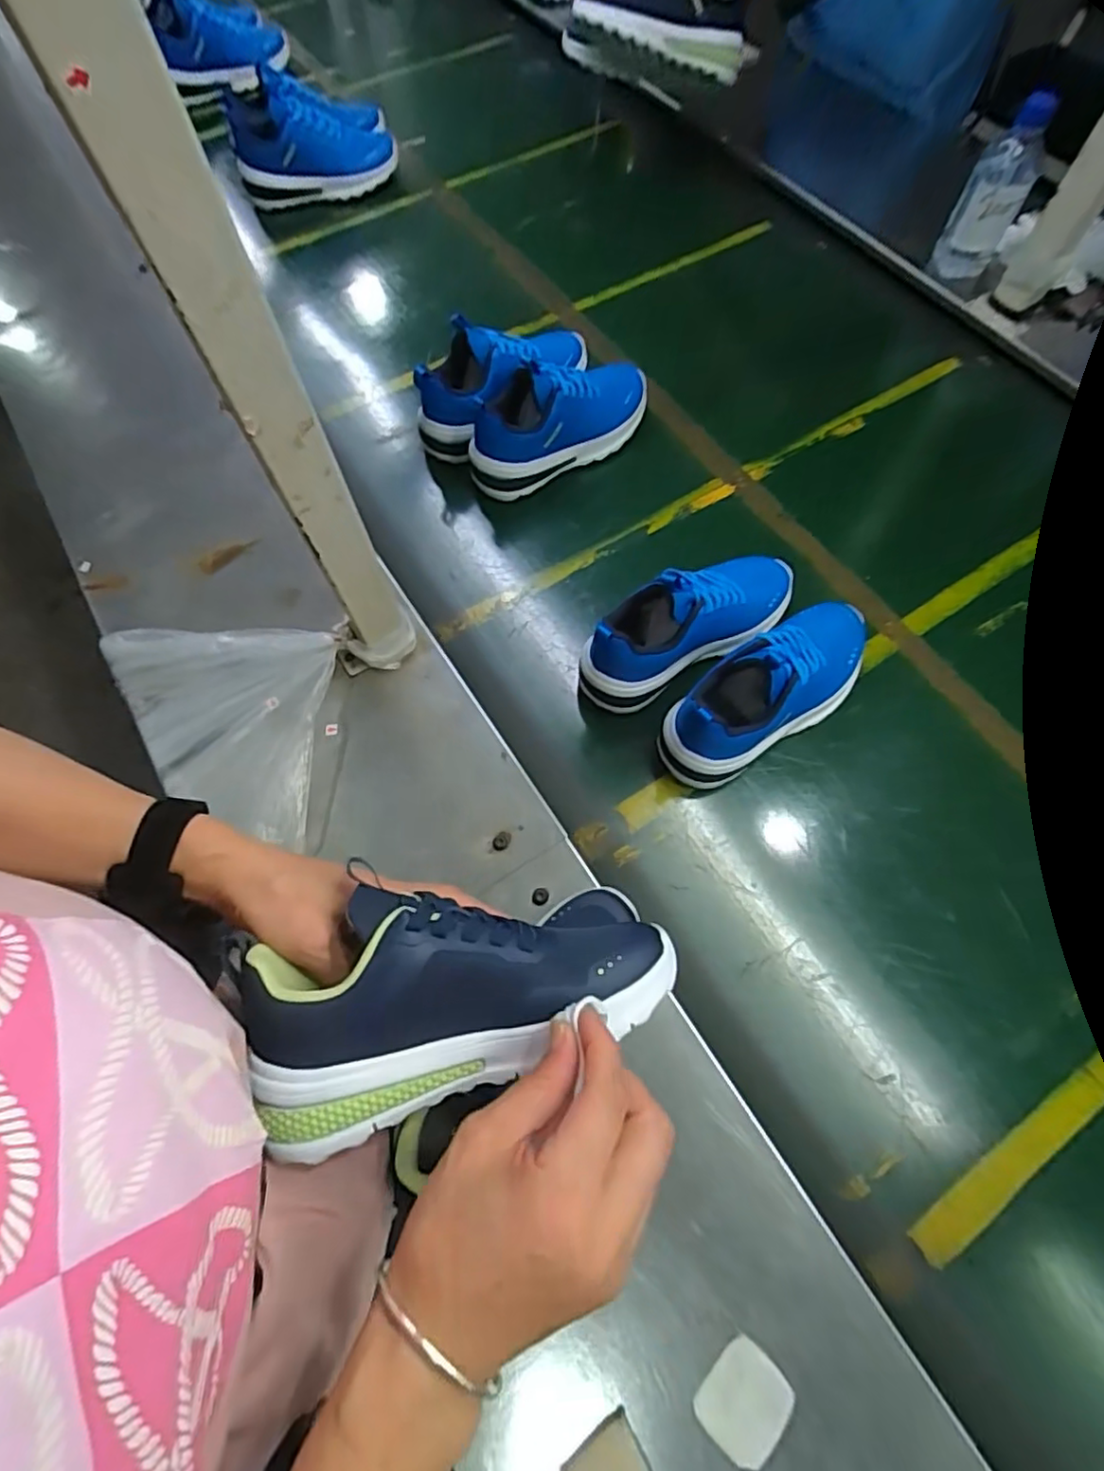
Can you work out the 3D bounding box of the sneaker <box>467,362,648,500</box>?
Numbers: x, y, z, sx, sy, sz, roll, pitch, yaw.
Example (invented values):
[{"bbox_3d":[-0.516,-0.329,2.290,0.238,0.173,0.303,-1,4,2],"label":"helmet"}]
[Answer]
[{"bbox_3d":[0.013,-0.357,0.692,0.226,0.097,0.095,-27,70,-13],"label":"sneaker"}]

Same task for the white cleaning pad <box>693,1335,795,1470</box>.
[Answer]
[{"bbox_3d":[0.116,0.399,0.375,0.046,0.005,0.051,39,71,14],"label":"white cleaning pad"}]

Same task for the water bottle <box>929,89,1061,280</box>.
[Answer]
[{"bbox_3d":[0.531,-0.649,0.755,0.070,0.181,0.059,25,70,12],"label":"water bottle"}]

